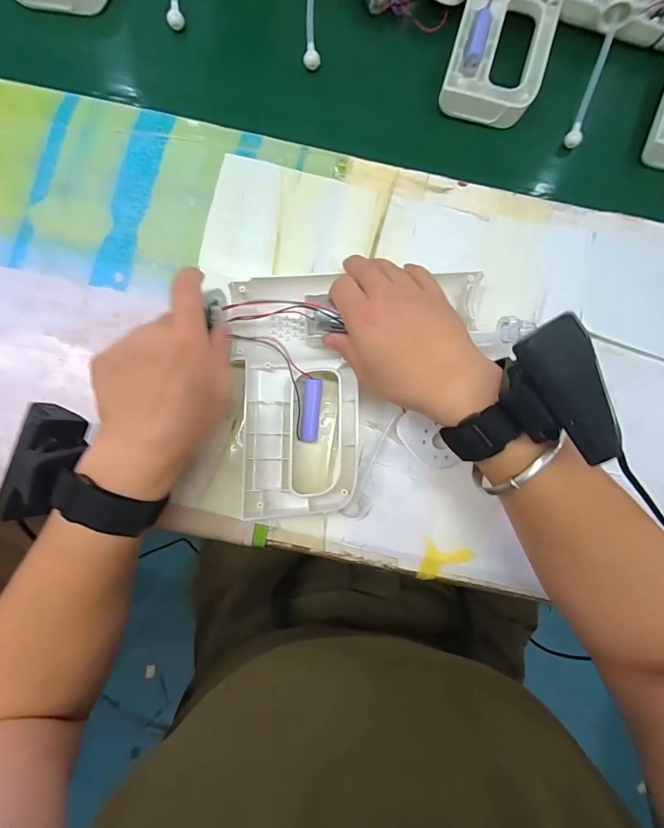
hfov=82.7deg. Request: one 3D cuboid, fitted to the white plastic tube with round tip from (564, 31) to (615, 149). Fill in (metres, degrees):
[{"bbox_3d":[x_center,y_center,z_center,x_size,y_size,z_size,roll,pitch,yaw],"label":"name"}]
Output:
[{"bbox_3d":[0.242,-0.304,0.355,0.012,0.023,0.102,18,83,0],"label":"white plastic tube with round tip"}]

